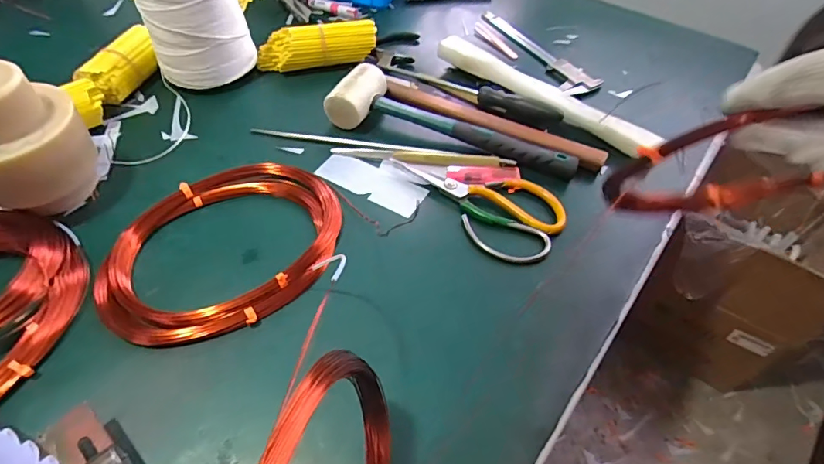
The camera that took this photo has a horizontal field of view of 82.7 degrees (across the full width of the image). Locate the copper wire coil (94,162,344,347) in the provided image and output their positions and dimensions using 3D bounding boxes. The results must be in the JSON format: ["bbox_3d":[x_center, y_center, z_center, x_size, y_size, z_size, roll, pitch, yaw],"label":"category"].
[{"bbox_3d":[-0.170,0.007,0.433,0.208,0.022,0.174,-11,53,-10],"label":"copper wire coil"}]

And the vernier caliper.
[{"bbox_3d":[0.168,-0.258,0.661,0.053,0.017,0.227,-24,57,-20],"label":"vernier caliper"}]

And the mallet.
[{"bbox_3d":[0.047,-0.128,0.535,0.280,0.048,0.081,14,53,9],"label":"mallet"}]

